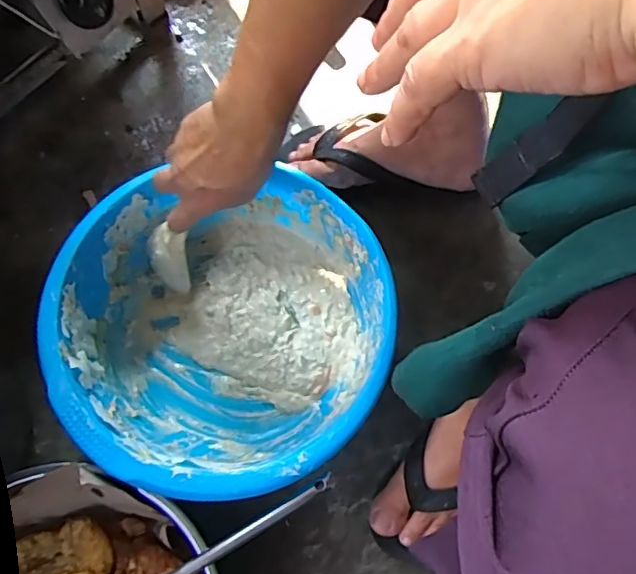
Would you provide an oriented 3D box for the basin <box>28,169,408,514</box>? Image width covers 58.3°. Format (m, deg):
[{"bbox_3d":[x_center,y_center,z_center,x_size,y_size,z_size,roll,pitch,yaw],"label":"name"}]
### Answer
[{"bbox_3d":[-0.082,0.045,0.520,0.277,0.111,0.265,0,70,-1],"label":"basin"}]

